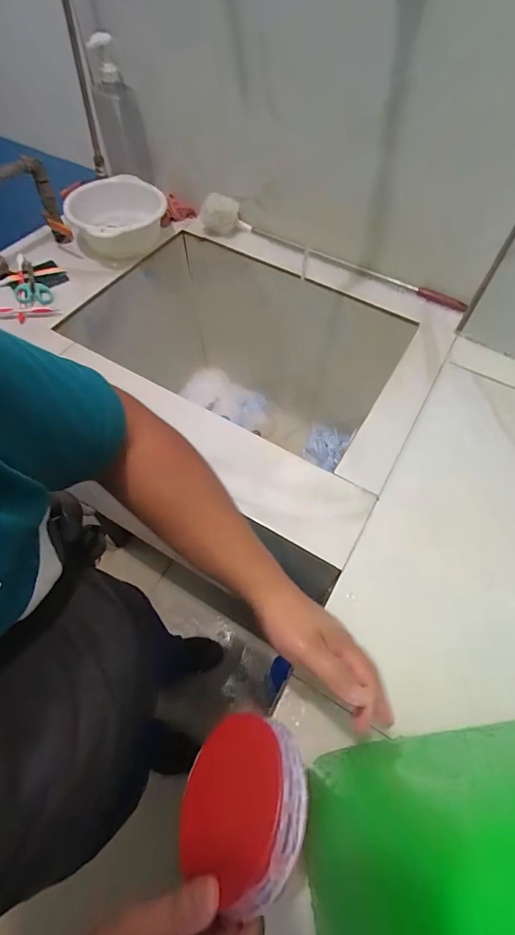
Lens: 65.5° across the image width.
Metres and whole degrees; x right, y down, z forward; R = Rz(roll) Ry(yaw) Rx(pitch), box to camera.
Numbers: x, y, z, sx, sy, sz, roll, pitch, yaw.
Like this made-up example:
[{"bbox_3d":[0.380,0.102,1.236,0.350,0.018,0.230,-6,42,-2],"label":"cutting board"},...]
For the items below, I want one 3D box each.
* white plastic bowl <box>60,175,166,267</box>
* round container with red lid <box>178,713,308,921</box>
[{"bbox_3d":[-0.303,-0.542,0.874,0.197,0.079,0.215,1,59,-1],"label":"white plastic bowl"},{"bbox_3d":[-0.014,0.257,0.314,0.108,0.022,0.108,-29,29,18],"label":"round container with red lid"}]

